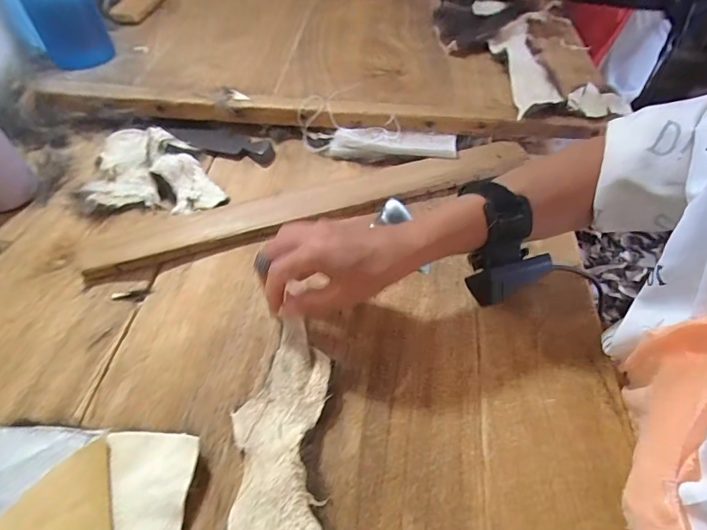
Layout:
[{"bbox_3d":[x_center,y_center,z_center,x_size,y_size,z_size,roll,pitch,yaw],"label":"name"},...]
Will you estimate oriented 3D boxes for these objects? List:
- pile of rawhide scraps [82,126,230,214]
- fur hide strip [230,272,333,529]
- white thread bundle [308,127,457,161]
[{"bbox_3d":[-0.221,-0.111,0.482,0.154,0.028,0.106,9,53,5],"label":"pile of rawhide scraps"},{"bbox_3d":[-0.046,0.146,0.284,0.077,0.022,0.228,1,51,-1],"label":"fur hide strip"},{"bbox_3d":[0.040,-0.150,0.507,0.166,0.018,0.039,5,53,2],"label":"white thread bundle"}]

